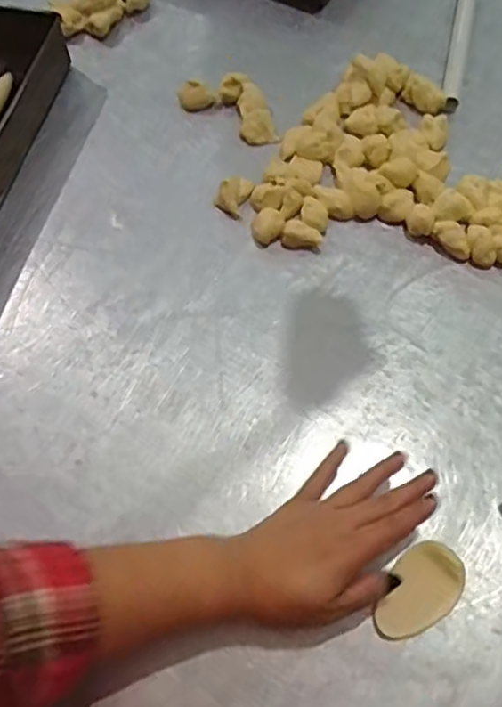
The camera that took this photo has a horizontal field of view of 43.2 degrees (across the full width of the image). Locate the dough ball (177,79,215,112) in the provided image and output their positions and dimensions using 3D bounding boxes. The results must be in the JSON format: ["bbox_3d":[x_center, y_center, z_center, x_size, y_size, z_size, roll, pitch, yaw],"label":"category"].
[{"bbox_3d":[-0.060,-0.280,0.683,0.036,0.026,0.022,-9,63,-4],"label":"dough ball"}]

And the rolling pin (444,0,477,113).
[{"bbox_3d":[0.244,-0.381,0.724,0.019,0.018,0.281,13,64,8],"label":"rolling pin"}]

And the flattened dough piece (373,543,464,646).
[{"bbox_3d":[0.125,0.177,0.465,0.046,0.009,0.077,32,68,16],"label":"flattened dough piece"}]

